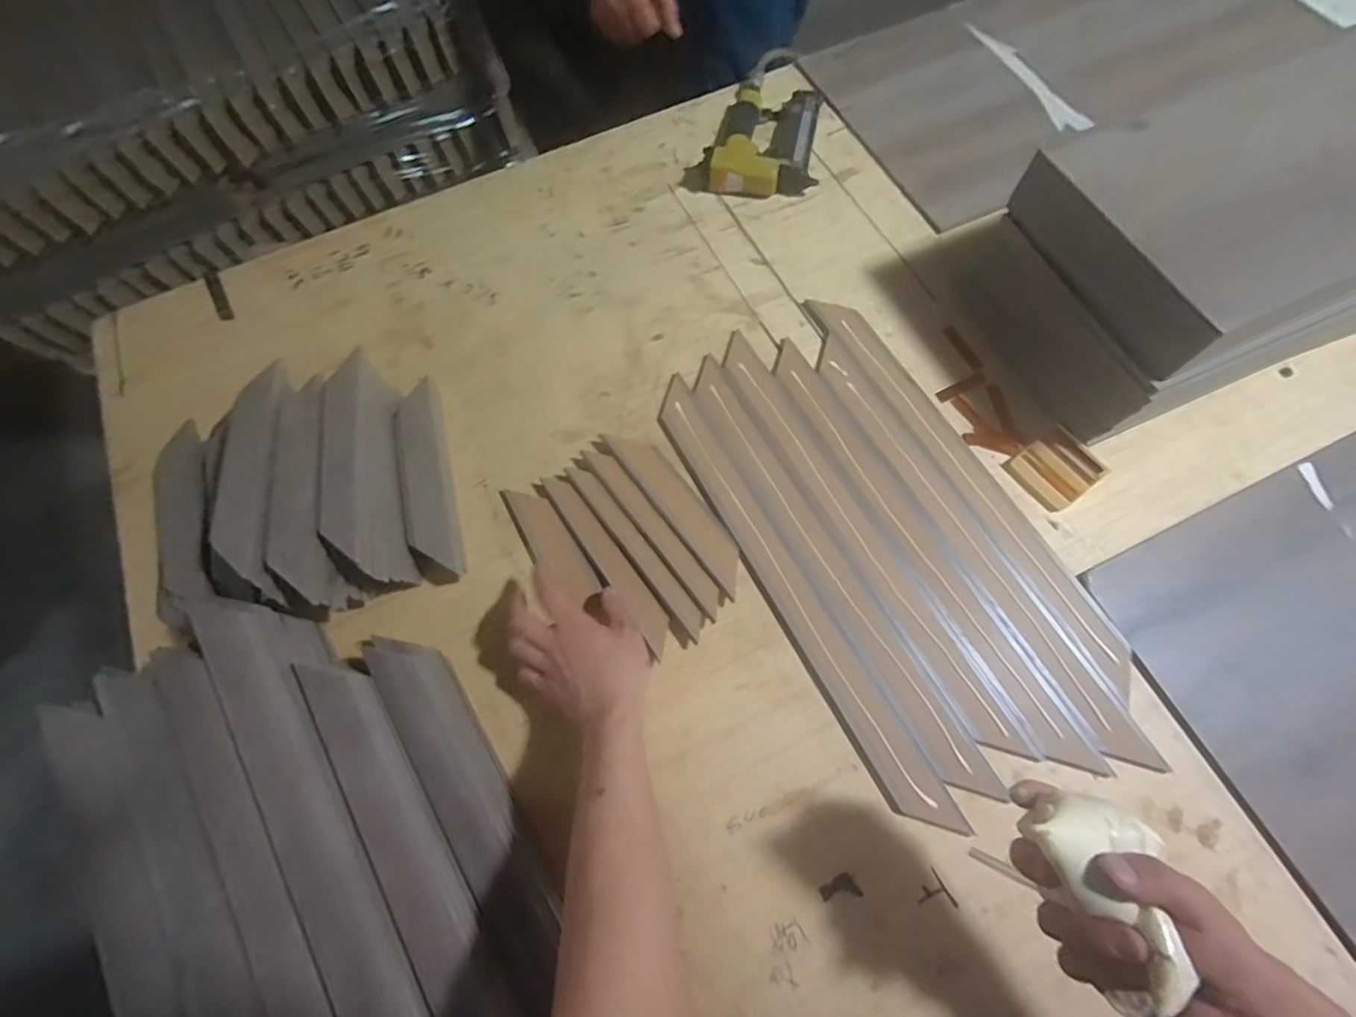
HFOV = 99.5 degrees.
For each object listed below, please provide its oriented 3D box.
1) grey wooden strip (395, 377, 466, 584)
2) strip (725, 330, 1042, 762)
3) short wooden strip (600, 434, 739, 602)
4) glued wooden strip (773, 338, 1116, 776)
[{"bbox_3d":[-0.261,-0.030,0.602,0.049,0.040,0.219,-14,69,-5],"label":"grey wooden strip"},{"bbox_3d":[0.180,0.013,0.583,0.046,0.006,0.491,-27,71,-8],"label":"strip"},{"bbox_3d":[0.000,-0.006,0.598,0.044,0.007,0.216,-35,73,-11],"label":"short wooden strip"},{"bbox_3d":[0.239,0.024,0.585,0.046,0.018,0.492,-27,71,-8],"label":"glued wooden strip"}]

